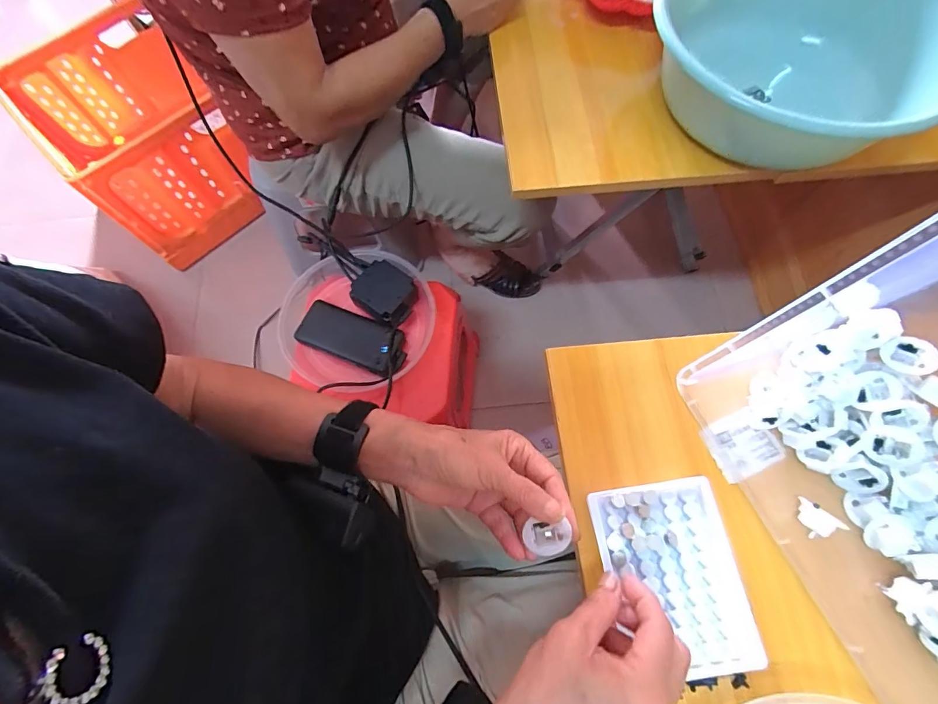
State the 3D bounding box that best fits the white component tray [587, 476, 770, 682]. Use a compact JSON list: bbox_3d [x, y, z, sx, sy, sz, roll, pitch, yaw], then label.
[{"bbox_3d":[0.156,0.168,0.318,0.100,0.009,0.130,-10,70,-1],"label":"white component tray"}]

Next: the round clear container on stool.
[{"bbox_3d":[-0.172,-0.051,0.643,0.227,0.061,0.219,-1,70,2],"label":"round clear container on stool"}]

